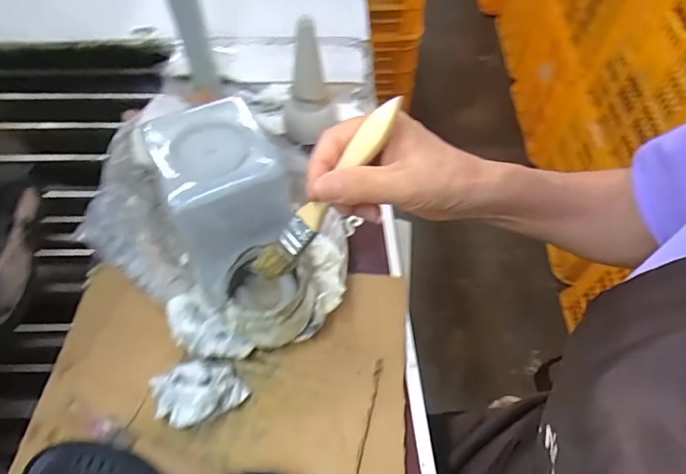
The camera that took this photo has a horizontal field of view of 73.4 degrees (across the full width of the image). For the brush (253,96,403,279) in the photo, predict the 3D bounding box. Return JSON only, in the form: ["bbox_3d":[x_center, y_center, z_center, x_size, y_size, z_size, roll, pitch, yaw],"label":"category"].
[{"bbox_3d":[-0.012,-0.028,0.296,0.021,0.012,0.146,46,108,24],"label":"brush"}]

